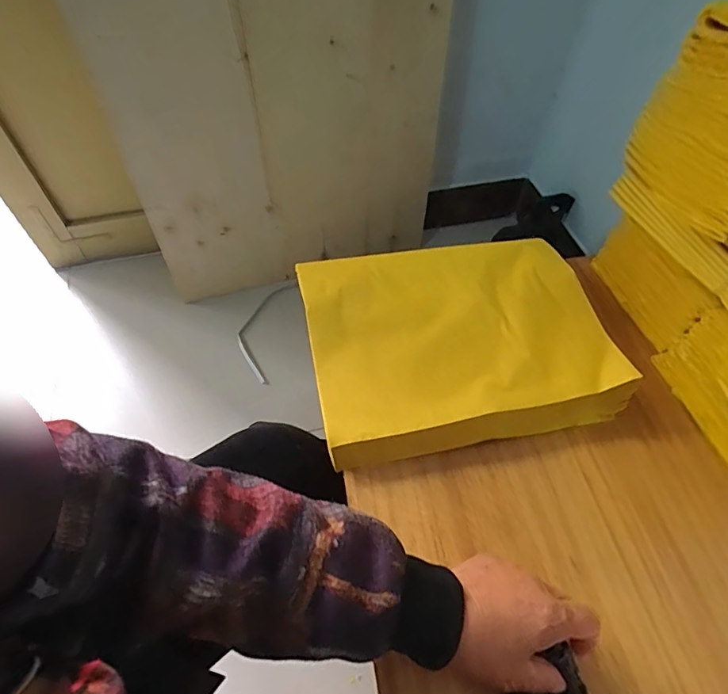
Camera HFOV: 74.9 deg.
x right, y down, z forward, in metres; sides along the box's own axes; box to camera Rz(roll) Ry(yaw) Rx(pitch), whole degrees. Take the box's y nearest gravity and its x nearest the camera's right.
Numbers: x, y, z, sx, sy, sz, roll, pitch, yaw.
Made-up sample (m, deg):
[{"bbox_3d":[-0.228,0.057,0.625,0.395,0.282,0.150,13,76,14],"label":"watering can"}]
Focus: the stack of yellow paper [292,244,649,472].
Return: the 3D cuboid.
[{"bbox_3d":[0.096,-0.016,0.506,0.301,0.034,0.240,-9,56,-7],"label":"stack of yellow paper"}]

